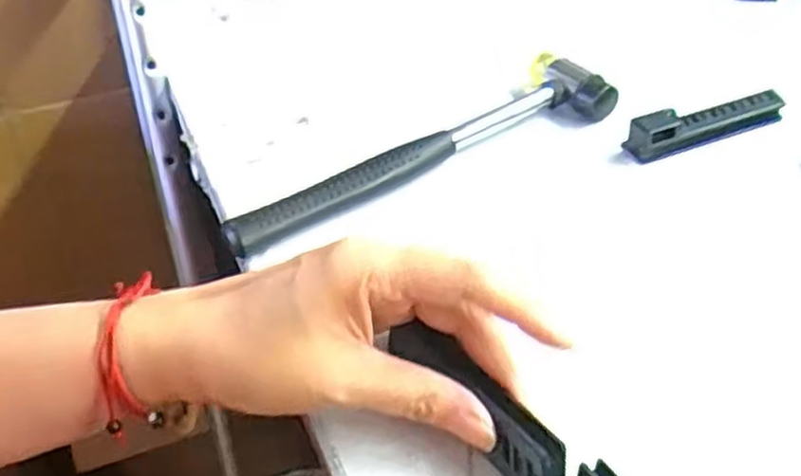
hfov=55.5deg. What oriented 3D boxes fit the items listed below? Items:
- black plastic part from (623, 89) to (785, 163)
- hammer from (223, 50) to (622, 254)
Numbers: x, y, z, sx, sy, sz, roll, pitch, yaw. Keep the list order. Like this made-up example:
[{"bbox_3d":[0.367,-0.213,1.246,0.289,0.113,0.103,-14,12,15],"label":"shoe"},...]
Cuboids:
[{"bbox_3d":[0.174,-0.067,0.428,0.095,0.017,0.019,-16,42,-11],"label":"black plastic part"},{"bbox_3d":[0.013,-0.048,0.424,0.234,0.022,0.049,-23,44,-18],"label":"hammer"}]

